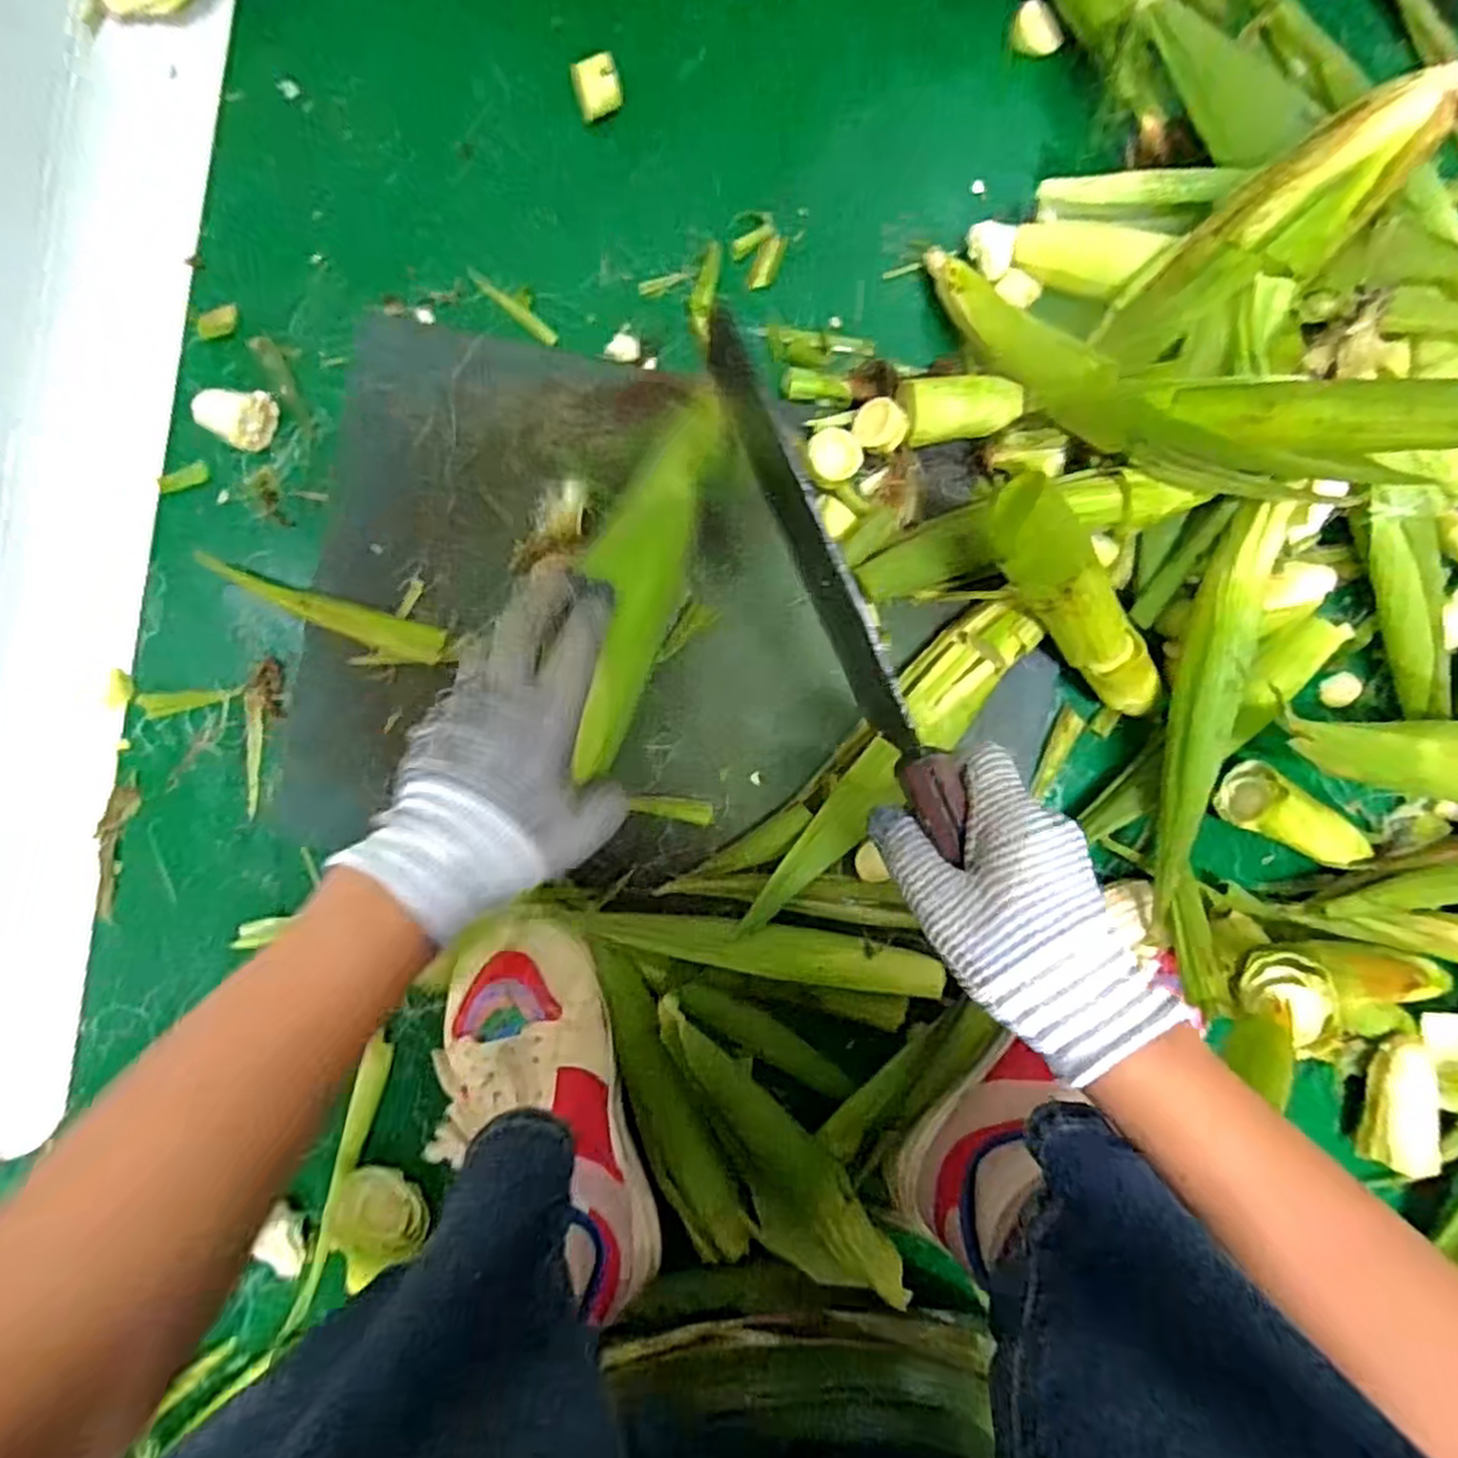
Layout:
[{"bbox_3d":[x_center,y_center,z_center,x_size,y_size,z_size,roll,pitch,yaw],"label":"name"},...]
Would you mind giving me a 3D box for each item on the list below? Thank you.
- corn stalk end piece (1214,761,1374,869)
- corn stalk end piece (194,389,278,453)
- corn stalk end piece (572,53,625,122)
[{"bbox_3d":[0.335,0.054,0.441,0.088,0.032,0.038,26,94,-2],"label":"corn stalk end piece"},{"bbox_3d":[-0.279,-0.180,0.433,0.031,0.027,0.034,0,95,0],"label":"corn stalk end piece"},{"bbox_3d":[-0.073,-0.355,0.421,0.026,0.018,0.022,-14,95,1],"label":"corn stalk end piece"}]

